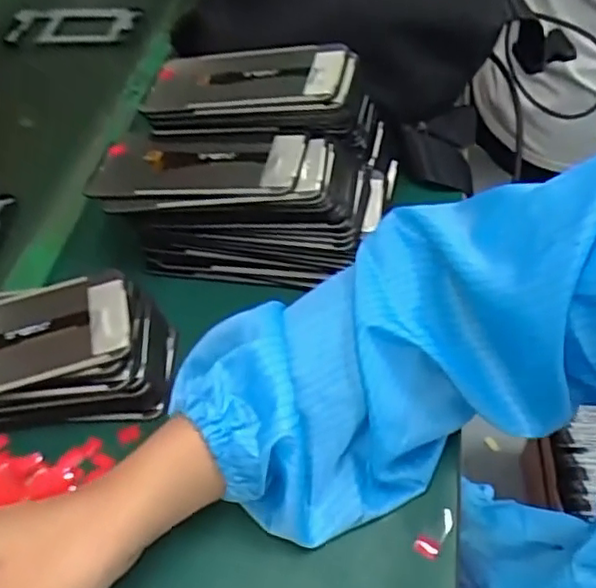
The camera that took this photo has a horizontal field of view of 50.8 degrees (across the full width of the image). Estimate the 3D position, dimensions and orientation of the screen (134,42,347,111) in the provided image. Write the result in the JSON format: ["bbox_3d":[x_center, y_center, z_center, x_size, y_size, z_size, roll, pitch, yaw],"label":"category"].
[{"bbox_3d":[-0.041,-0.163,0.473,0.152,0.009,0.072,0,53,18],"label":"screen"}]

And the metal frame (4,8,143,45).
[{"bbox_3d":[-0.261,-0.309,0.722,0.152,0.009,0.076,5,52,8],"label":"metal frame"}]

